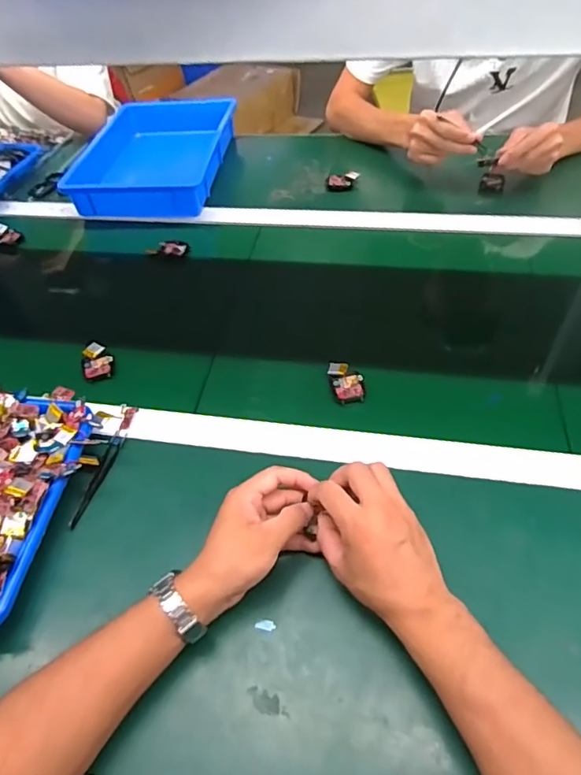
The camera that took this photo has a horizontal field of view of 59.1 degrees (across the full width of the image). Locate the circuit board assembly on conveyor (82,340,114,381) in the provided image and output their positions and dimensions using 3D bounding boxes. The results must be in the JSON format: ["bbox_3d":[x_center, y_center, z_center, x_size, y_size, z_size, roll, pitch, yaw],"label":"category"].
[{"bbox_3d":[-0.249,-0.036,0.662,0.036,0.016,0.061,-16,51,-8],"label":"circuit board assembly on conveyor"}]

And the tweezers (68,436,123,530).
[{"bbox_3d":[-0.207,0.098,0.550,0.012,0.011,0.109,7,51,11],"label":"tweezers"}]

